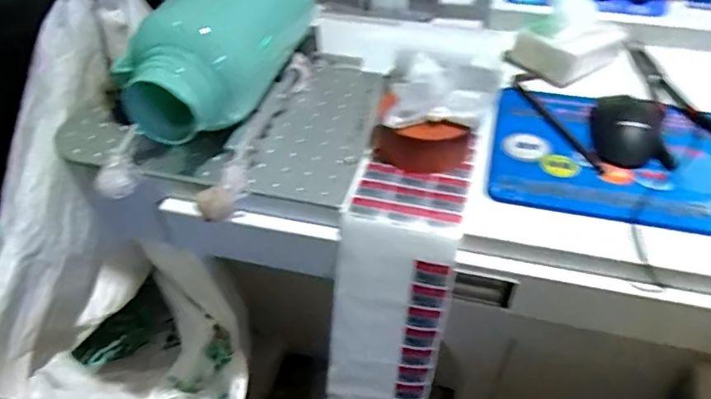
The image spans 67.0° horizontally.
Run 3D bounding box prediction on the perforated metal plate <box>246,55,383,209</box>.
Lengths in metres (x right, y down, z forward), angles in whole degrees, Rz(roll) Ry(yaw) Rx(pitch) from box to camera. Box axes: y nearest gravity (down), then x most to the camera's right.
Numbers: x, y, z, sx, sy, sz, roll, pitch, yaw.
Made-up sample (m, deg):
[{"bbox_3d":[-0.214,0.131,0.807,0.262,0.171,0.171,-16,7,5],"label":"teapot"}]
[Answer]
[{"bbox_3d":[-0.037,-0.089,0.617,0.120,0.018,0.243,13,50,1],"label":"perforated metal plate"}]

